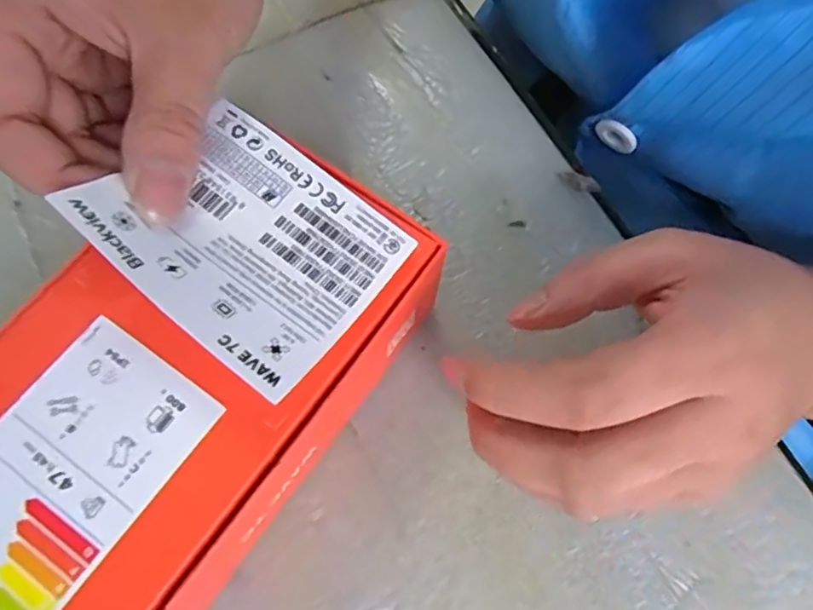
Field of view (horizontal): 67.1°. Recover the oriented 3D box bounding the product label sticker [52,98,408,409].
[{"bbox_3d":[-0.045,-0.019,0.177,0.075,0.010,0.067,39,56,2],"label":"product label sticker"}]

